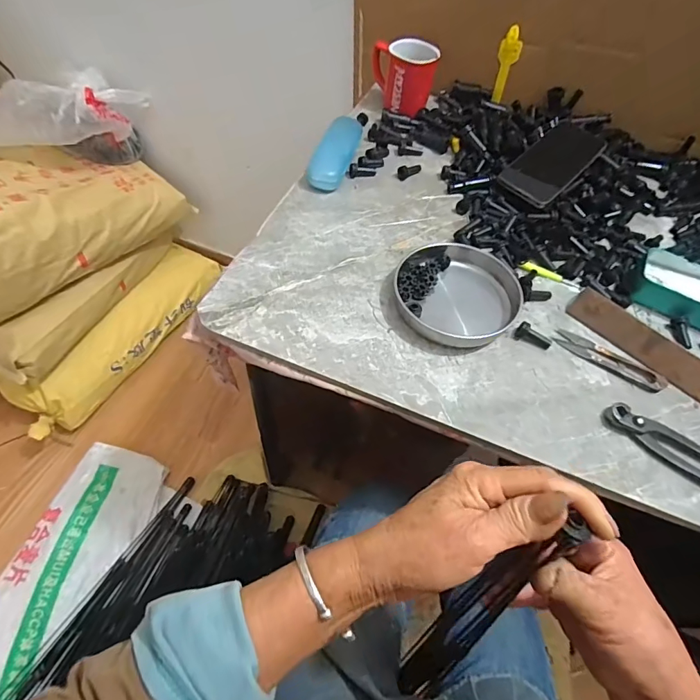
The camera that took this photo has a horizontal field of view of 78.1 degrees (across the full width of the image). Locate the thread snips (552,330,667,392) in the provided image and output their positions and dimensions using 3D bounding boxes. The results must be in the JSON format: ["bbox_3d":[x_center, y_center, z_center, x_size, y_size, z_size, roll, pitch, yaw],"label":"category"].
[{"bbox_3d":[0.280,0.011,0.468,0.114,0.006,0.024,33,62,15],"label":"thread snips"}]

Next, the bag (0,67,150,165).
[{"bbox_3d":[-0.598,-0.480,0.959,0.328,0.204,0.131,-29,65,-20],"label":"bag"}]

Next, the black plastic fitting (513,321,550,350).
[{"bbox_3d":[0.200,-0.015,0.469,0.038,0.015,0.016,36,62,16],"label":"black plastic fitting"}]

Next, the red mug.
[{"bbox_3d":[0.082,-0.432,0.672,0.103,0.079,0.074,11,58,2],"label":"red mug"}]

